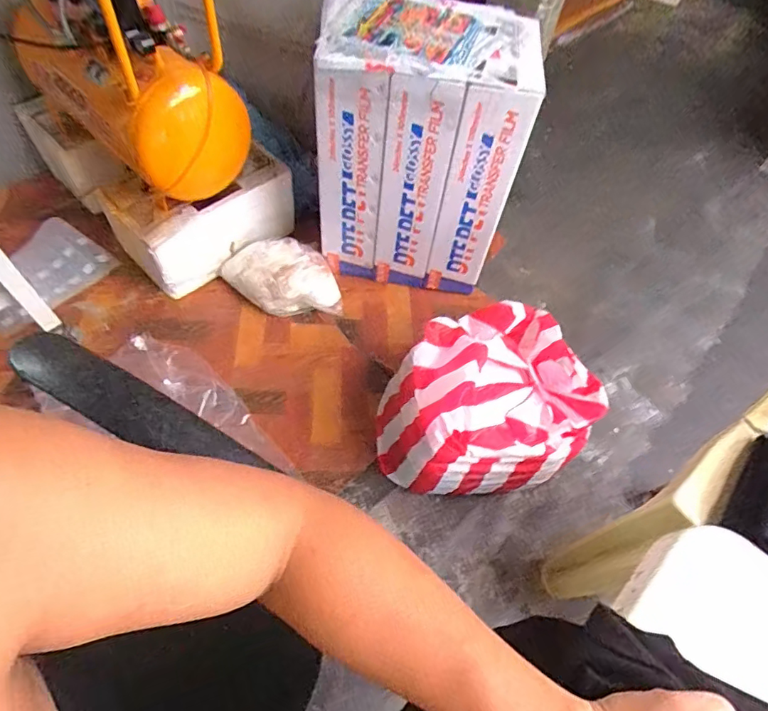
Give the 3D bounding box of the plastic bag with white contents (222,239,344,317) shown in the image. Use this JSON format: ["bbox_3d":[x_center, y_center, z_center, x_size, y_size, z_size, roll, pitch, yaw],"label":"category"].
[{"bbox_3d":[-0.300,-0.228,1.428,0.343,0.147,0.190,-3,58,-7],"label":"plastic bag with white contents"}]

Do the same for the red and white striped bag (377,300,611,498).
[{"bbox_3d":[0.222,0.096,1.152,0.435,0.333,0.392,0,57,-5],"label":"red and white striped bag"}]

